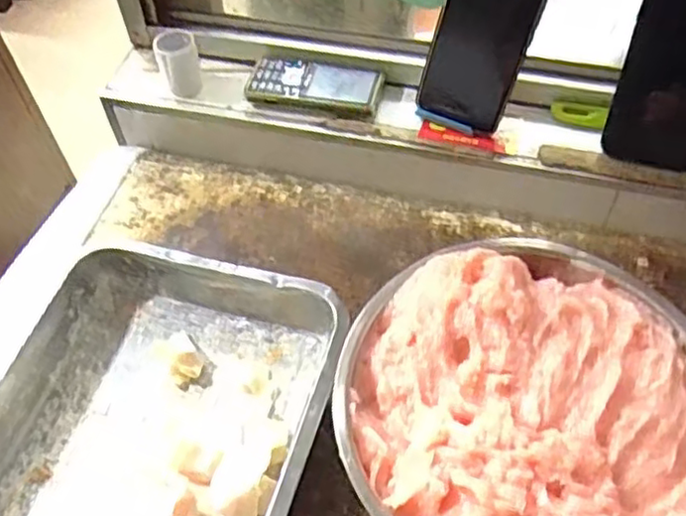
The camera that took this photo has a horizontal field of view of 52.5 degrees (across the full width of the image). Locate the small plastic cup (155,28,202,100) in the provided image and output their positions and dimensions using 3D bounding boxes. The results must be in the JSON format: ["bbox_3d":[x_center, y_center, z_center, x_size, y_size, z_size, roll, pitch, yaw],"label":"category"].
[{"bbox_3d":[-0.157,-0.187,0.674,0.036,0.057,0.038,-2,54,2],"label":"small plastic cup"}]

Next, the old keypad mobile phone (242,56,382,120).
[{"bbox_3d":[-0.026,-0.165,0.668,0.126,0.019,0.055,8,55,9],"label":"old keypad mobile phone"}]

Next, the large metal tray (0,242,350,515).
[{"bbox_3d":[-0.141,0.138,0.490,0.234,0.047,0.302,11,56,13],"label":"large metal tray"}]

